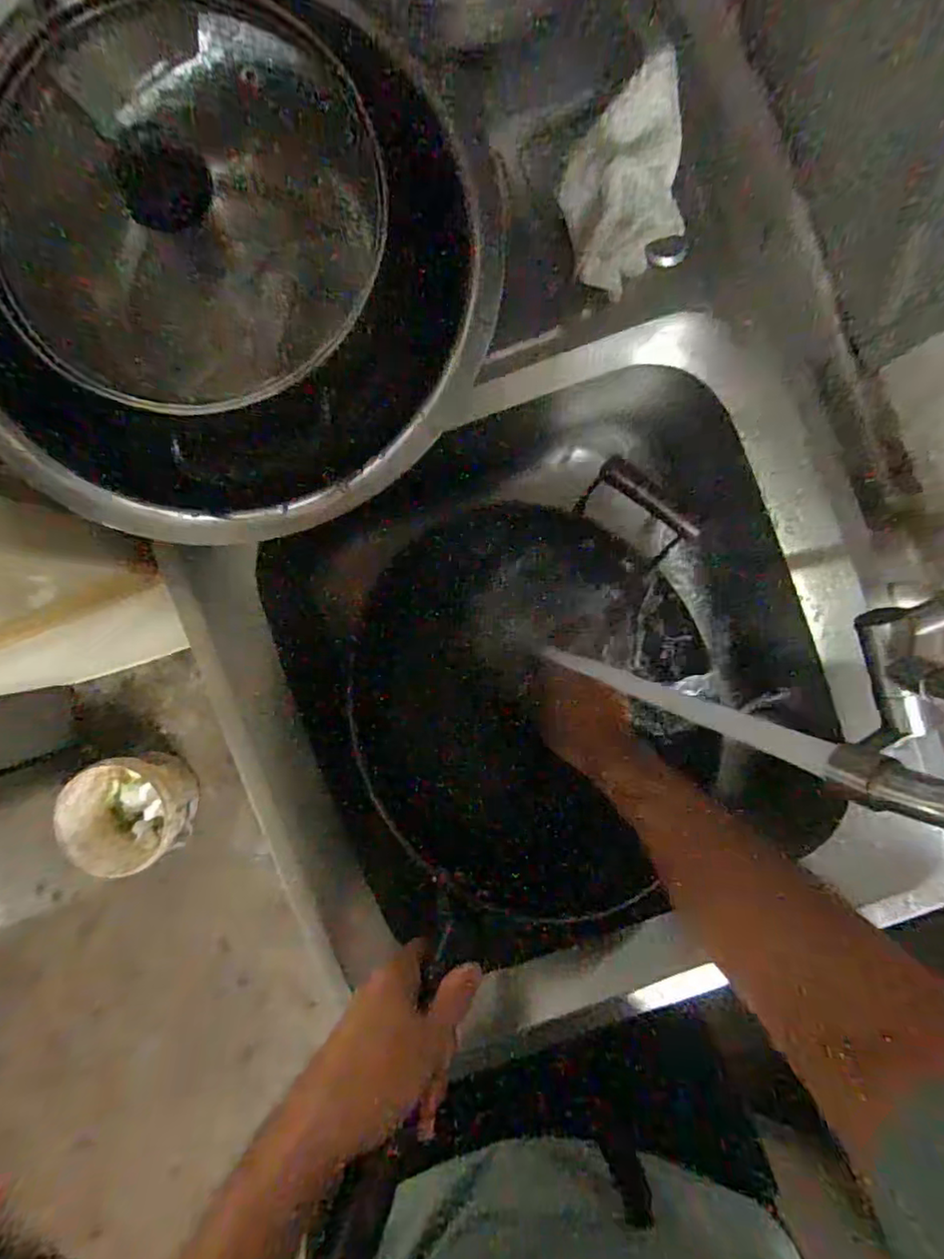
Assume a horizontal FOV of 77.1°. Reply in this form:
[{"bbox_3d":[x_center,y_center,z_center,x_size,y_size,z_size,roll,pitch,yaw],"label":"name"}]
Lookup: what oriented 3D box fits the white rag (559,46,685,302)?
[{"bbox_3d":[0.106,-0.319,0.413,0.088,0.056,0.155,11,92,-1],"label":"white rag"}]

